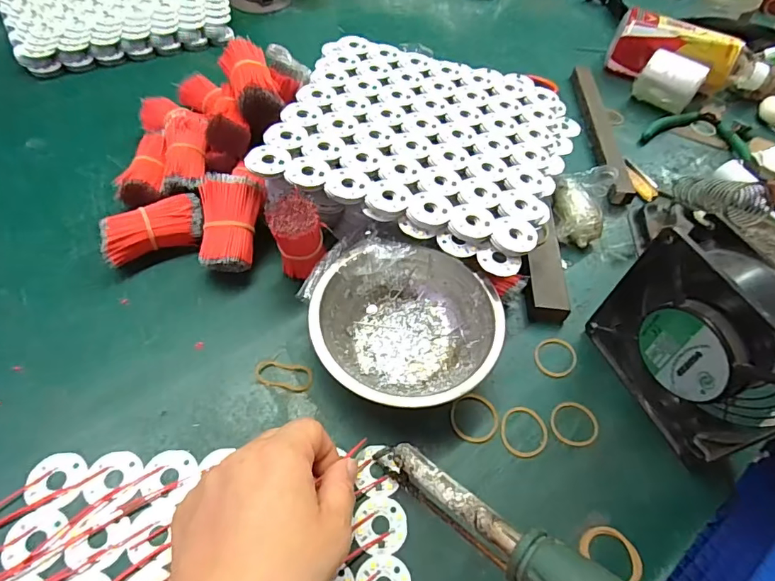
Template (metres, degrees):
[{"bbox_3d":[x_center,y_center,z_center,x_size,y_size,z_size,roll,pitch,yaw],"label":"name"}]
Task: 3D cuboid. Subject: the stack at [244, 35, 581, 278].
[{"bbox_3d":[0.034,-0.135,0.395,0.226,0.019,0.228,22,54,7],"label":"stack"}]

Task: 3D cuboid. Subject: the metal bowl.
[{"bbox_3d":[0.012,0.024,0.331,0.128,0.046,0.119,4,54,-6],"label":"metal bowl"}]

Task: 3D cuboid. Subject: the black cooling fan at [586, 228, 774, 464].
[{"bbox_3d":[0.200,0.036,0.300,0.039,0.121,0.119,-15,58,-19],"label":"black cooling fan"}]

